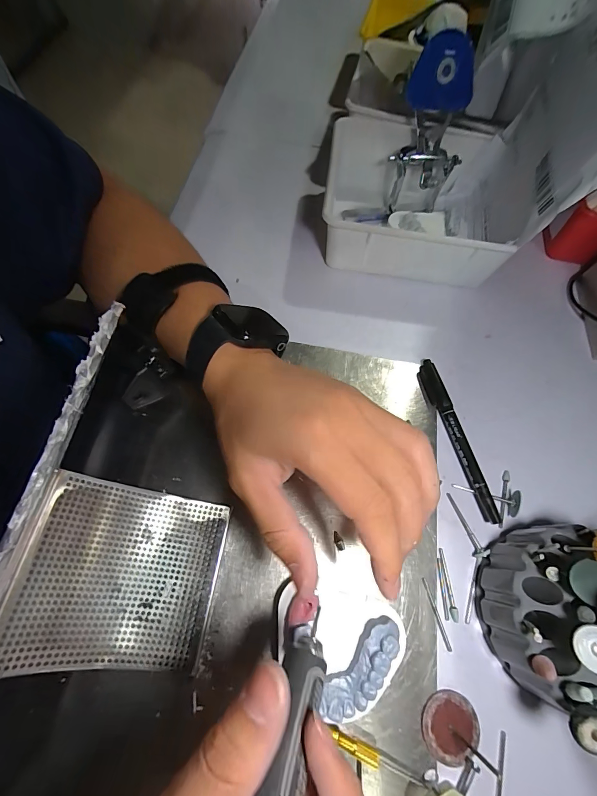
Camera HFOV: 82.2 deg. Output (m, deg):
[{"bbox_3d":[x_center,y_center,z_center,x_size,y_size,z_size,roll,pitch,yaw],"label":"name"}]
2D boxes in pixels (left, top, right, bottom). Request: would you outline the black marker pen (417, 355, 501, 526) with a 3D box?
[{"bbox_3d":[0.127,0.030,0.275,0.013,0.015,0.134,-12,68,-9],"label":"black marker pen"}]

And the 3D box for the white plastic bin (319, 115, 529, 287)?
[{"bbox_3d":[0.113,-0.191,0.340,0.167,0.067,0.152,10,66,0],"label":"white plastic bin"}]

